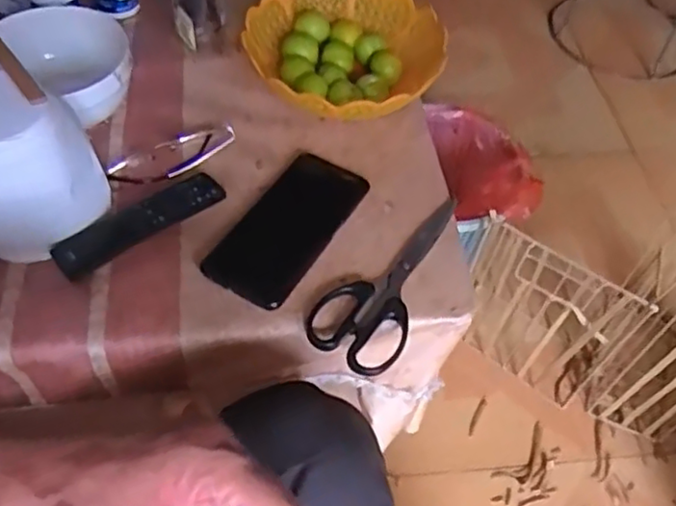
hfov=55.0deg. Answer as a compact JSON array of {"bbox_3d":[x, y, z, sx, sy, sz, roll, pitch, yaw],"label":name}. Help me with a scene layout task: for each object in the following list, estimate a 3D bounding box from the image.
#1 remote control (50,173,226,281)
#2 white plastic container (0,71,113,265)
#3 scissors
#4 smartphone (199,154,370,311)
[{"bbox_3d":[-0.165,-0.025,0.547,0.146,0.022,0.033,-28,61,-23],"label":"remote control"},{"bbox_3d":[-0.240,-0.064,0.500,0.101,0.127,0.080,-19,58,-18],"label":"white plastic container"},{"bbox_3d":[0.046,0.016,0.540,0.074,0.015,0.187,27,56,14],"label":"scissors"},{"bbox_3d":[-0.043,-0.026,0.562,0.078,0.011,0.162,27,56,15],"label":"smartphone"}]

